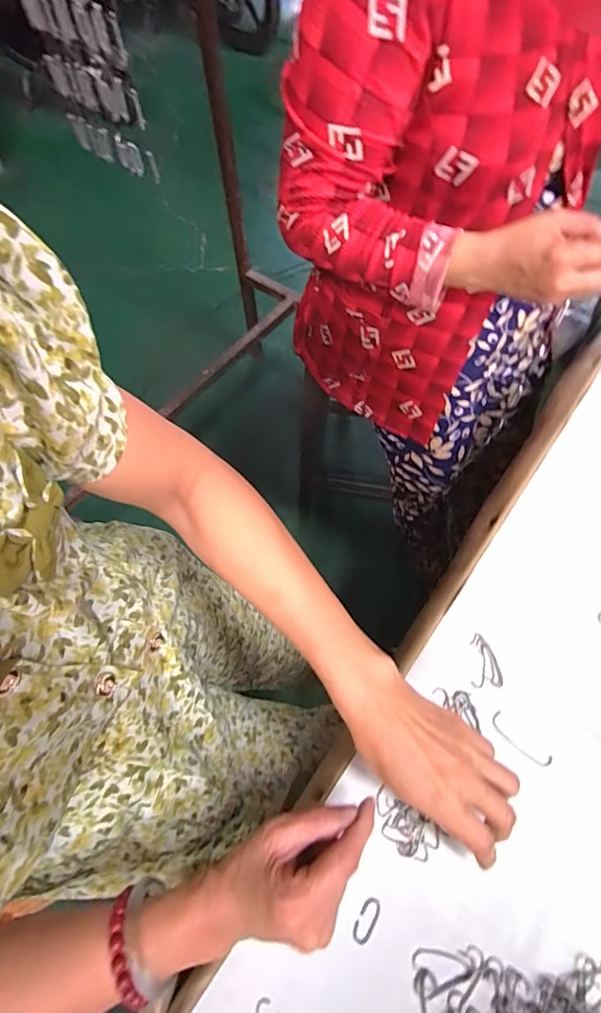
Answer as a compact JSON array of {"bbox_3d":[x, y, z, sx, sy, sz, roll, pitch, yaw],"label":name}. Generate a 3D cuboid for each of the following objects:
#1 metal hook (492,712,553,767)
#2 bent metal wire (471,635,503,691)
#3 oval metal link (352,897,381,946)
[{"bbox_3d":[0.185,0.197,0.395,0.054,0.004,0.015,40,70,19],"label":"metal hook"},{"bbox_3d":[0.169,0.140,0.425,0.027,0.004,0.046,6,63,5],"label":"bent metal wire"},{"bbox_3d":[0.049,0.304,0.344,0.015,0.005,0.029,26,66,14],"label":"oval metal link"}]

